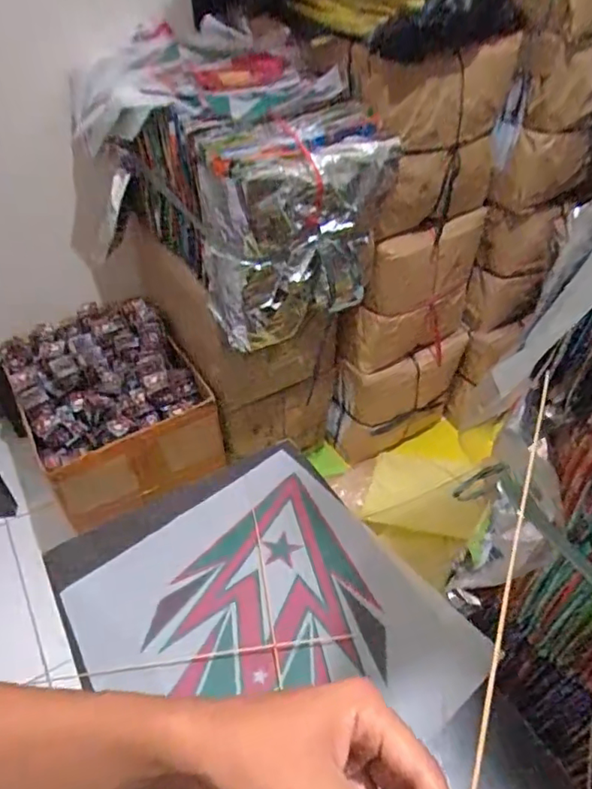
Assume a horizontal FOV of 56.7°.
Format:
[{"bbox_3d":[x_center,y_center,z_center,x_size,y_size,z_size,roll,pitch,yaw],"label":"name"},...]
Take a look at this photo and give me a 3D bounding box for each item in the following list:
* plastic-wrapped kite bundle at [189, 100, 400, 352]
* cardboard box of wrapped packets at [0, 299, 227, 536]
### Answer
[{"bbox_3d":[0.001,-0.333,1.145,0.353,0.415,0.180,-24,48,-24],"label":"plastic-wrapped kite bundle"},{"bbox_3d":[-0.502,0.023,1.502,0.429,0.255,0.578,-23,47,-23],"label":"cardboard box of wrapped packets"}]

